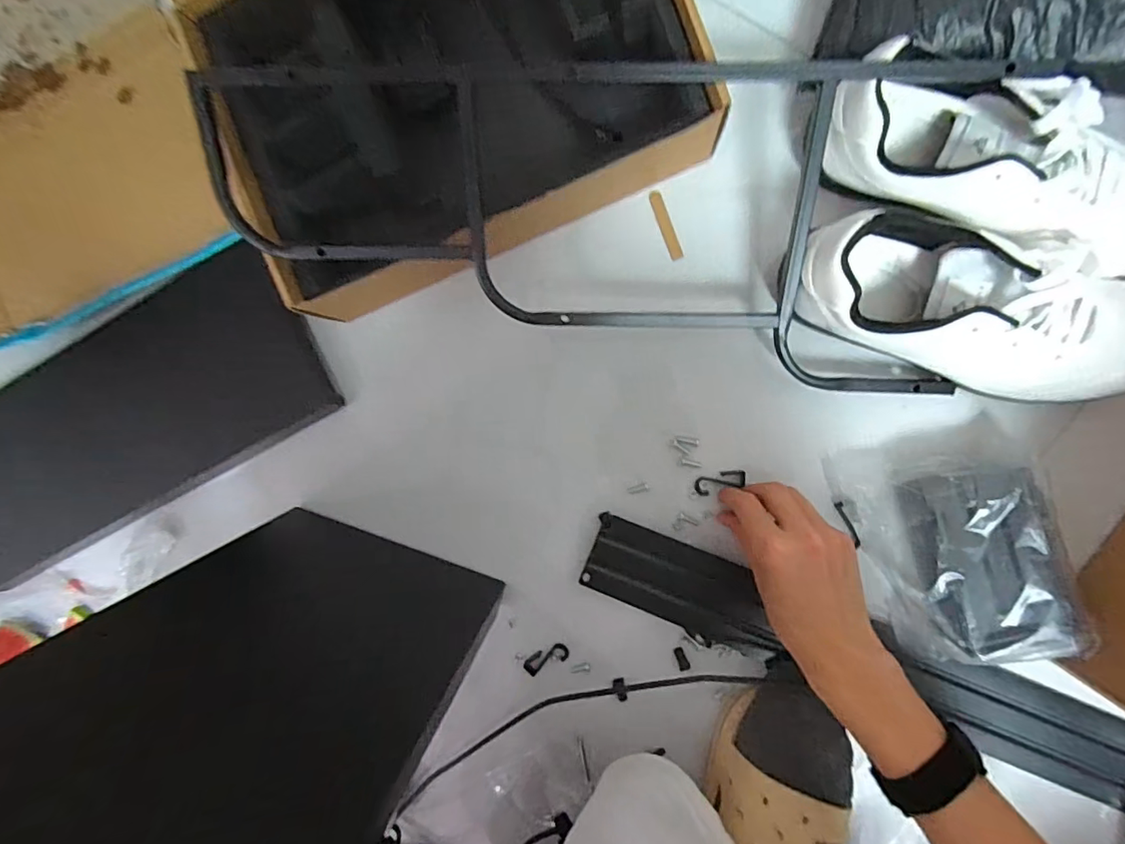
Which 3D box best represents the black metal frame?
[{"bbox_3d":[0.035,-0.165,0.384,0.549,0.135,0.219,9,95,7],"label":"black metal frame"}]

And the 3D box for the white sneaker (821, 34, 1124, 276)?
[{"bbox_3d":[0.316,-0.178,0.370,0.256,0.089,0.113,21,96,6],"label":"white sneaker"}]

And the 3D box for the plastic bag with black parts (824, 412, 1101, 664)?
[{"bbox_3d":[0.299,0.092,0.399,0.126,0.065,0.167,-16,91,8],"label":"plastic bag with black parts"}]

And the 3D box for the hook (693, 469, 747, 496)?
[{"bbox_3d":[0.136,0.052,0.450,0.043,0.009,0.015,-16,91,11],"label":"hook"}]

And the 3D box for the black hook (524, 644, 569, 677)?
[{"bbox_3d":[-0.015,0.216,0.478,0.044,0.010,0.017,-33,89,8],"label":"black hook"}]

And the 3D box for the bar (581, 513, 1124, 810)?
[{"bbox_3d":[0.247,0.197,0.441,0.472,0.029,0.069,21,96,6],"label":"bar"}]

